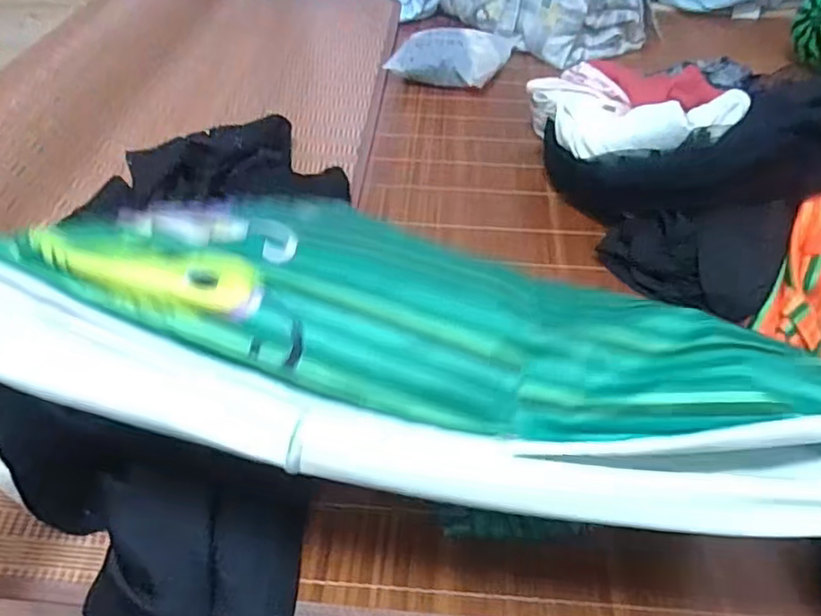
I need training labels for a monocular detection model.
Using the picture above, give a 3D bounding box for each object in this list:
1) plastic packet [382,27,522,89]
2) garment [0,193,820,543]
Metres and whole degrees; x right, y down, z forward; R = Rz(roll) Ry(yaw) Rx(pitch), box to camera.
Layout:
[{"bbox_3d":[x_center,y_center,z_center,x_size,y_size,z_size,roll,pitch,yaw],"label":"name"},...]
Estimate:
[{"bbox_3d":[0.072,-0.435,1.006,0.165,0.056,0.213,16,48,14],"label":"plastic packet"},{"bbox_3d":[0.017,0.018,0.331,0.488,0.071,0.147,12,46,0],"label":"garment"}]

